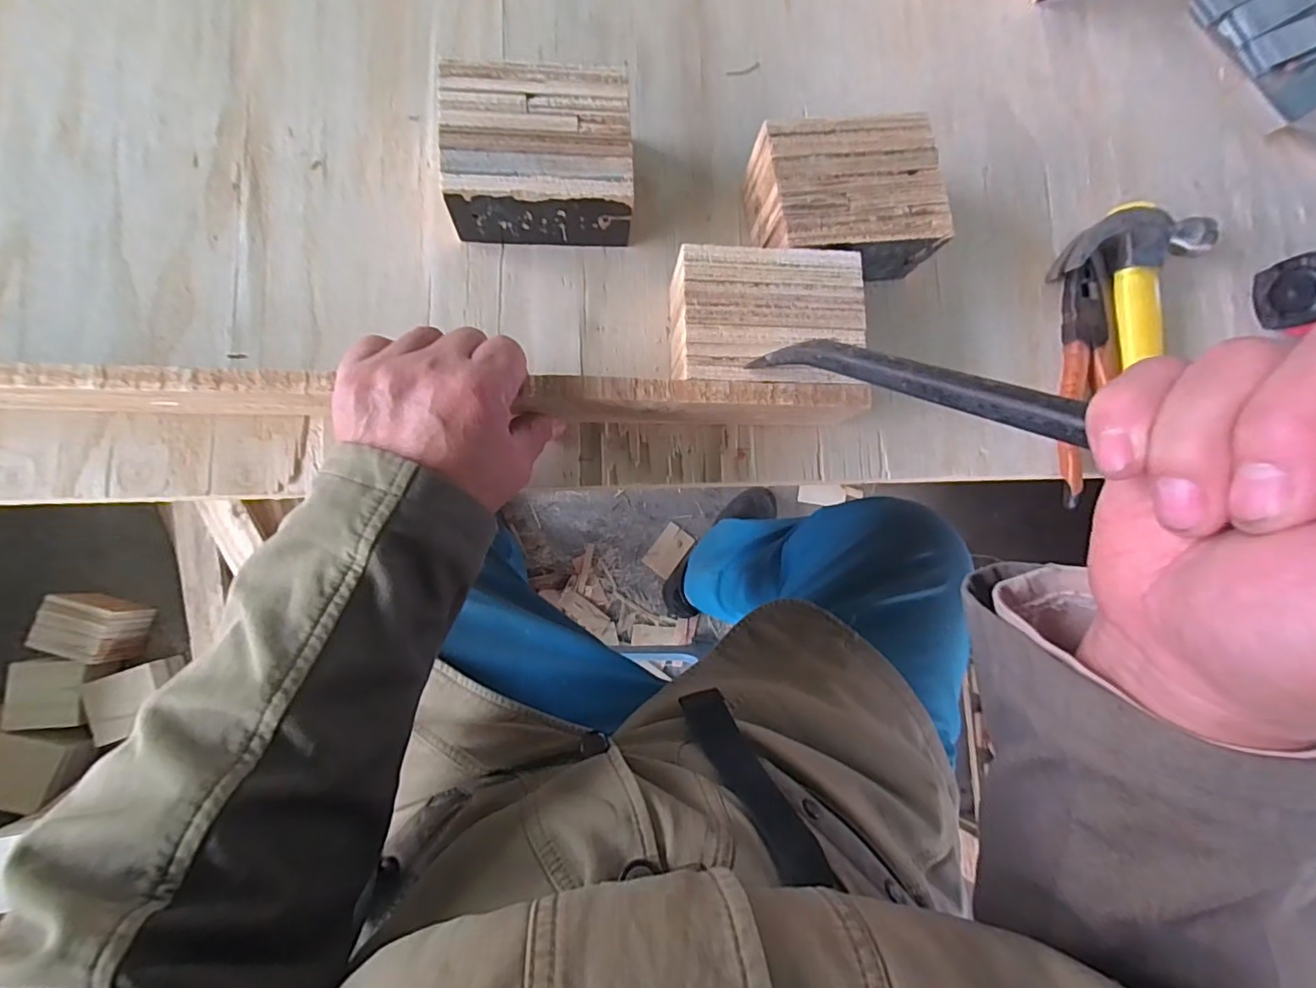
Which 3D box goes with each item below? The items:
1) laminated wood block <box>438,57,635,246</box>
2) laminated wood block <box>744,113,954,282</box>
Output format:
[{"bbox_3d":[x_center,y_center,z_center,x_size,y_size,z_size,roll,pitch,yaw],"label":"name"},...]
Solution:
[{"bbox_3d":[-0.079,-0.226,0.391,0.119,0.063,0.098,0,84,-6],"label":"laminated wood block"},{"bbox_3d":[0.130,-0.209,0.412,0.123,0.065,0.096,-4,84,-6],"label":"laminated wood block"}]

